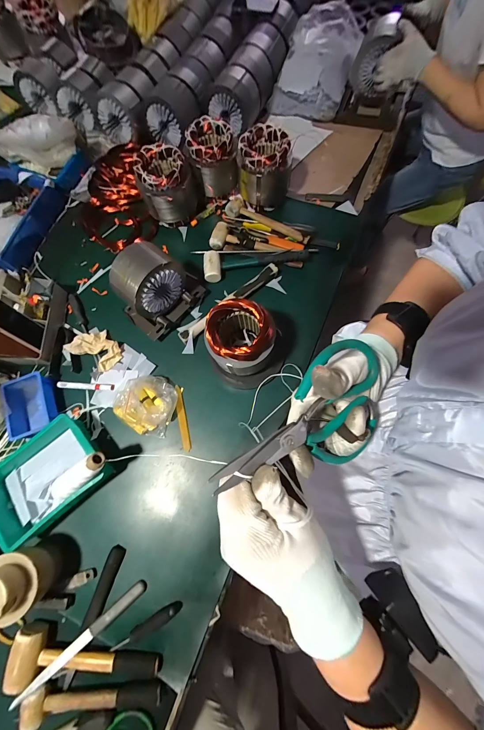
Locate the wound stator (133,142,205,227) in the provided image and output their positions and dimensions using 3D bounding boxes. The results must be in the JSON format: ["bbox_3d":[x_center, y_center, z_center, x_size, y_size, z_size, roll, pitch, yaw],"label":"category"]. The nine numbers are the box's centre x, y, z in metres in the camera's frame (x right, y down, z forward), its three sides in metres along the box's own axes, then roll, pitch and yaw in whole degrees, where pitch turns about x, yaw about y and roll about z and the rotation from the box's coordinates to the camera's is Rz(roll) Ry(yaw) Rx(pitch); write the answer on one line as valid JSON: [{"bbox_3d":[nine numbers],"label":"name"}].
[{"bbox_3d":[-0.205,-0.513,0.803,0.171,0.165,0.135,-14,73,-2],"label":"wound stator"}]

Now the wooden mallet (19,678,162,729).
[{"bbox_3d":[-0.286,0.650,0.530,0.254,0.041,0.069,-6,73,0],"label":"wooden mallet"}]

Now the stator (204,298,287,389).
[{"bbox_3d":[0.007,-0.048,0.639,0.151,0.181,0.158,-1,73,2],"label":"stator"}]

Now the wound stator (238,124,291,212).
[{"bbox_3d":[0.060,-0.569,0.799,0.142,0.143,0.138,-1,73,1],"label":"wound stator"}]

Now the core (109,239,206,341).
[{"bbox_3d":[-0.209,-0.199,0.697,0.129,0.180,0.214,42,79,13],"label":"core"}]

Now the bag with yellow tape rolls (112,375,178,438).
[{"bbox_3d":[-0.237,0.089,0.677,0.147,0.070,0.142,26,76,9],"label":"bag with yellow tape rolls"}]

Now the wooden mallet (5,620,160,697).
[{"bbox_3d":[-0.308,0.592,0.540,0.288,0.052,0.087,7,73,4],"label":"wooden mallet"}]

